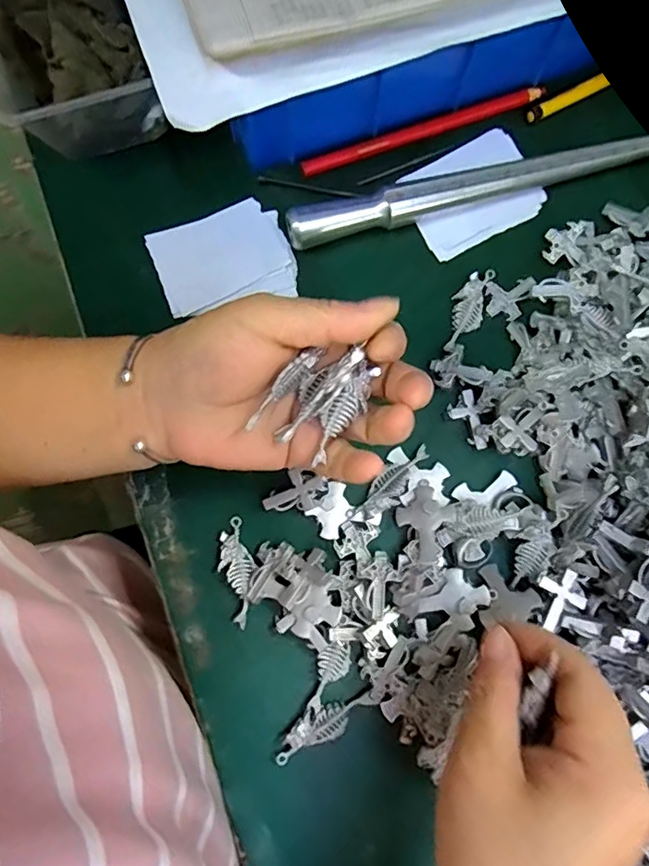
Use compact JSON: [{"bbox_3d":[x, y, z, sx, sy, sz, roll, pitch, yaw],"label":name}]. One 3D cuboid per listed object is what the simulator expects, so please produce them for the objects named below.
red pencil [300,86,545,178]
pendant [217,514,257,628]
[{"bbox_3d":[0.062,-0.191,0.341,0.161,0.008,0.009,-20,80,-5],"label":"red pencil"},{"bbox_3d":[-0.047,0.075,0.293,0.018,0.007,0.056,-18,80,-4],"label":"pendant"}]

